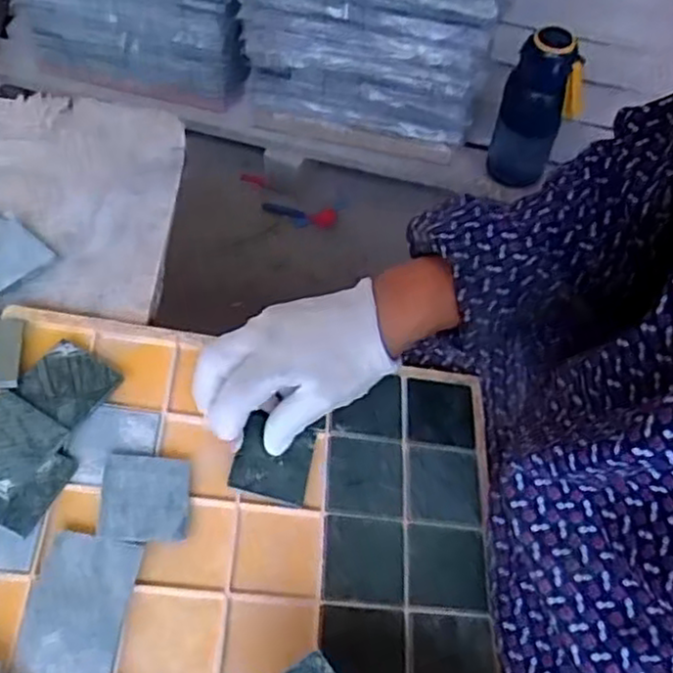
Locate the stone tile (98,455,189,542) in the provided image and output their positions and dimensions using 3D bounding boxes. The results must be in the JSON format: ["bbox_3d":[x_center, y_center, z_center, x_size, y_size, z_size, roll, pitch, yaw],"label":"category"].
[{"bbox_3d":[-0.109,0.092,0.406,0.048,0.004,0.049,4,60,-15],"label":"stone tile"}]

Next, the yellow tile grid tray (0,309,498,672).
[{"bbox_3d":[-0.061,0.145,0.389,0.309,0.023,0.316,10,59,-11],"label":"yellow tile grid tray"}]

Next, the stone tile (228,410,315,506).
[{"bbox_3d":[-0.038,0.074,0.433,0.047,0.004,0.046,18,69,-14],"label":"stone tile"}]

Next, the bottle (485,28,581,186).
[{"bbox_3d":[0.269,-0.298,0.972,0.092,0.241,0.076,14,60,5],"label":"bottle"}]

